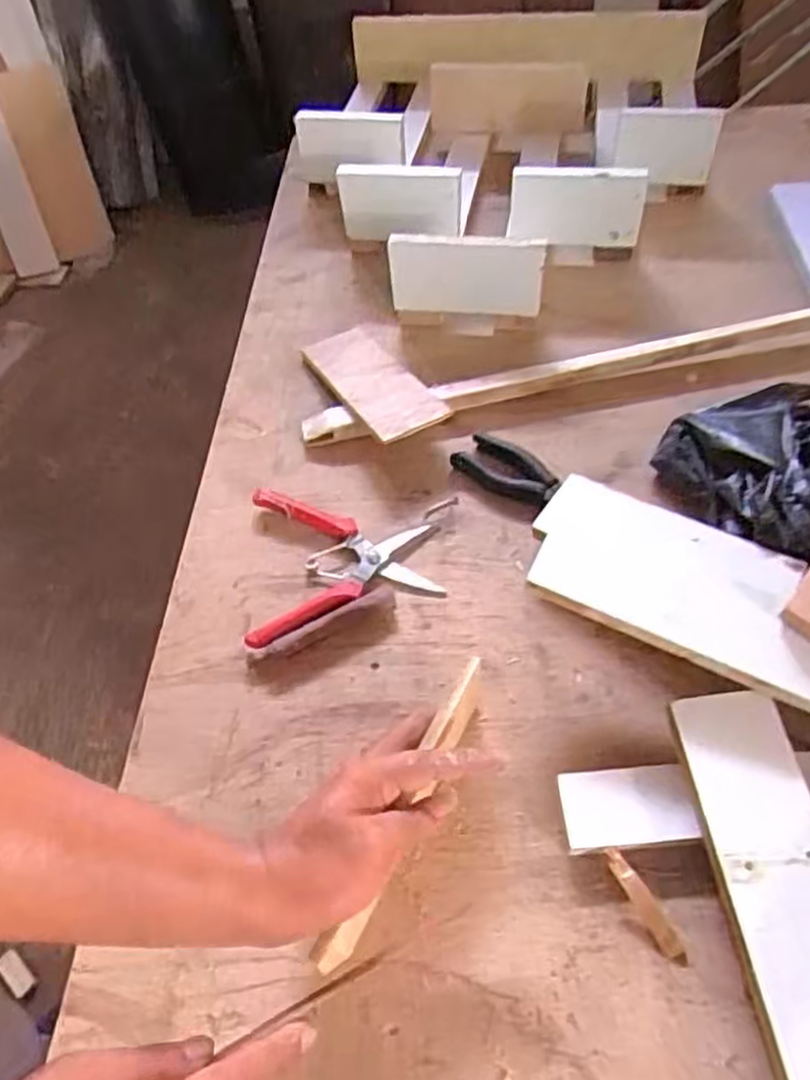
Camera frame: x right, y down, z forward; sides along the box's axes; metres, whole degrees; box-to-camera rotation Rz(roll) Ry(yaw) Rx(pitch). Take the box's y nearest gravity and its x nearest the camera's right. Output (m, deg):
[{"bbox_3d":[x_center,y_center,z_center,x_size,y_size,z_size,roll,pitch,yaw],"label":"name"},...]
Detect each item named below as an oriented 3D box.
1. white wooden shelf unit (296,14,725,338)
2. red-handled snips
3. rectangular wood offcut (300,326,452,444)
[{"bbox_3d":[0.112,-0.484,0.918,0.489,0.120,0.583,7,55,10],"label":"white wooden shelf unit"},{"bbox_3d":[-0.052,0.015,0.619,0.151,0.018,0.154,-5,54,1],"label":"red-handled snips"},{"bbox_3d":[-0.033,-0.156,0.724,0.073,0.012,0.197,-25,45,-15],"label":"rectangular wood offcut"}]

